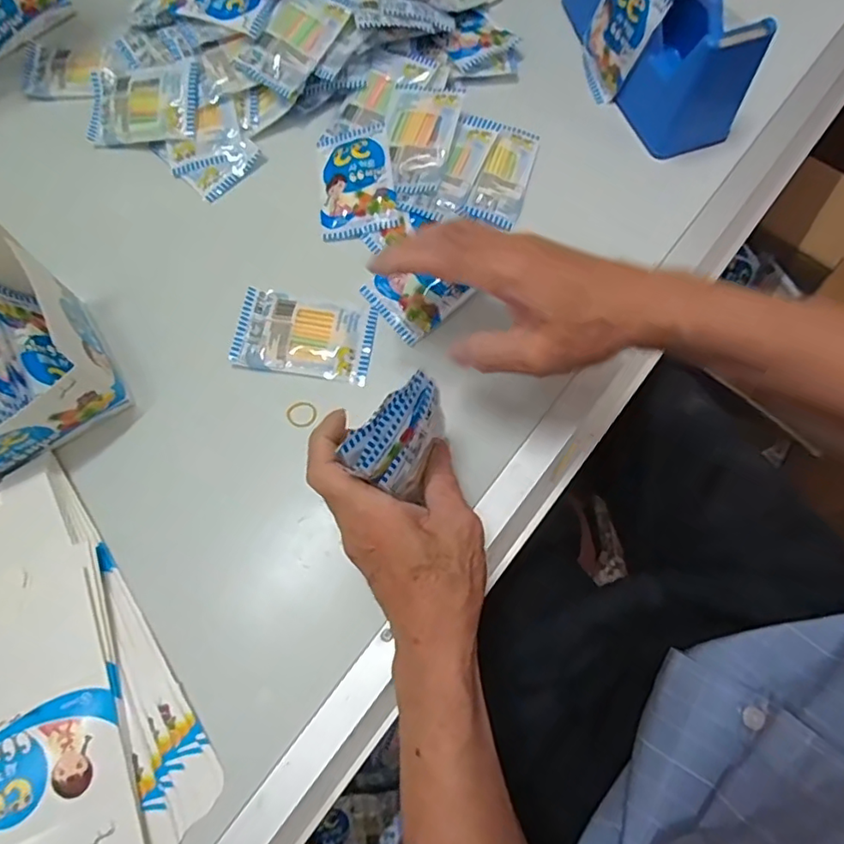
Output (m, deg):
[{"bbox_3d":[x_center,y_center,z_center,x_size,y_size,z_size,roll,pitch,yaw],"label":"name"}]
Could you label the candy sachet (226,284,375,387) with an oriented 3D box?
[{"bbox_3d":[-0.089,-0.065,0.422,0.101,0.007,0.062,9,73,5],"label":"candy sachet"}]

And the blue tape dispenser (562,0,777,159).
[{"bbox_3d":[0.187,-0.324,0.453,0.073,0.094,0.199,-20,73,-4],"label":"blue tape dispenser"}]

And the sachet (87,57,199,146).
[{"bbox_3d":[-0.240,-0.273,0.481,0.101,0.010,0.069,3,87,14],"label":"sachet"}]

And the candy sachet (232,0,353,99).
[{"bbox_3d":[-0.105,-0.330,0.475,0.059,0.018,0.107,32,78,10],"label":"candy sachet"}]

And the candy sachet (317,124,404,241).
[{"bbox_3d":[-0.056,-0.201,0.463,0.062,0.015,0.104,-10,72,-1],"label":"candy sachet"}]

